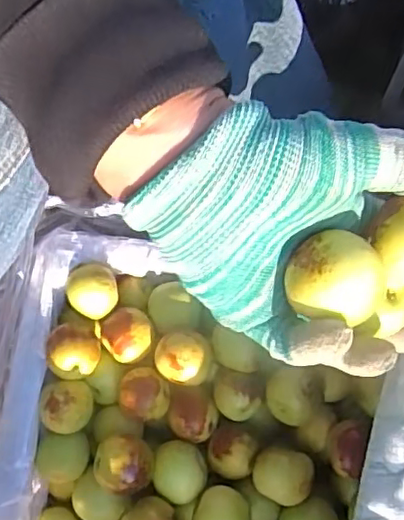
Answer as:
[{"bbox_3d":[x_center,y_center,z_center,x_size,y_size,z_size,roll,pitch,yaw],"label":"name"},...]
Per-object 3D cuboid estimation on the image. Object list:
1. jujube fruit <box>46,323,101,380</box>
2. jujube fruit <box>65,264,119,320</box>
[{"bbox_3d":[-0.087,0.063,0.422,0.033,0.037,0.037,-12,78,-2],"label":"jujube fruit"},{"bbox_3d":[-0.076,0.022,0.433,0.035,0.029,0.035,0,78,1],"label":"jujube fruit"}]

